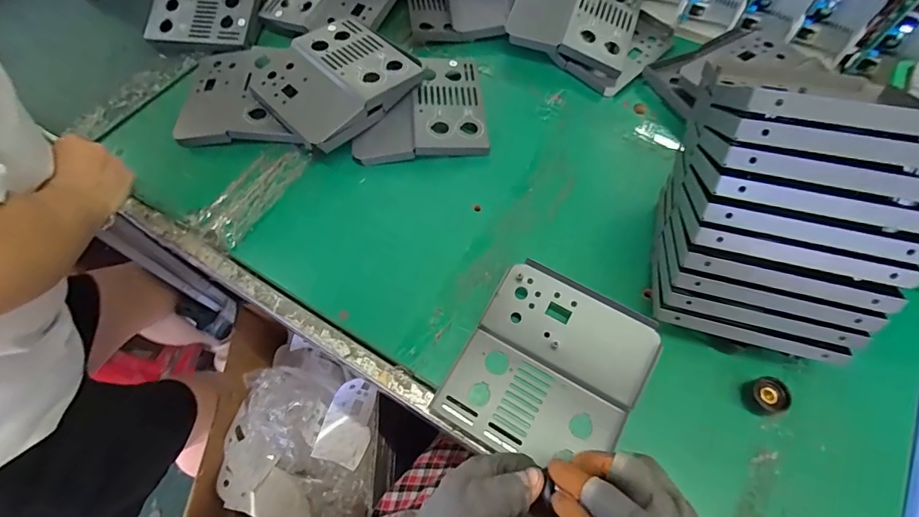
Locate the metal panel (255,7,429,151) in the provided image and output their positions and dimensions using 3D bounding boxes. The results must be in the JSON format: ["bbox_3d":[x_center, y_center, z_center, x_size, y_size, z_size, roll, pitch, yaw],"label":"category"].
[{"bbox_3d":[-0.161,-0.233,0.553,0.168,0.043,0.174,40,71,20],"label":"metal panel"}]

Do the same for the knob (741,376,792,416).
[{"bbox_3d":[0.273,0.122,0.381,0.027,0.023,0.029,-1,63,2],"label":"knob"}]

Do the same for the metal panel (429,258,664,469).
[{"bbox_3d":[0.083,0.104,0.402,0.158,0.030,0.173,27,67,15],"label":"metal panel"}]

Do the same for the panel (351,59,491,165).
[{"bbox_3d":[-0.050,-0.195,0.554,0.163,0.026,0.152,-4,63,0],"label":"panel"}]

